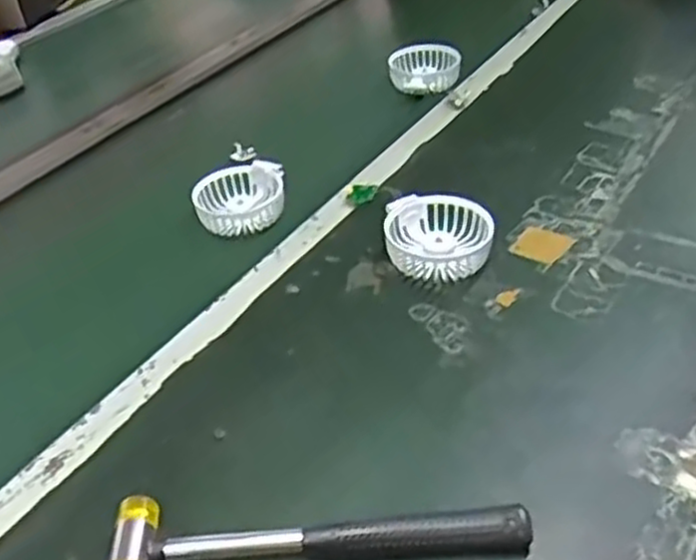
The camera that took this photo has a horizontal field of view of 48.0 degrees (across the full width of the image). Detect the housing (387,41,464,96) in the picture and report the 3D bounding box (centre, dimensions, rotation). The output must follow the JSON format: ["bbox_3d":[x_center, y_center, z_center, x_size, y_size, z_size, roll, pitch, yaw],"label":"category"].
[{"bbox_3d":[0.097,-0.268,1.003,0.099,0.040,0.091,3,40,8],"label":"housing"}]

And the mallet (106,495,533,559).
[{"bbox_3d":[-0.016,0.149,0.456,0.239,0.023,0.059,-5,39,-2],"label":"mallet"}]

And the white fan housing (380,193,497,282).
[{"bbox_3d":[0.077,-0.040,0.678,0.088,0.034,0.094,-9,39,-7],"label":"white fan housing"}]

